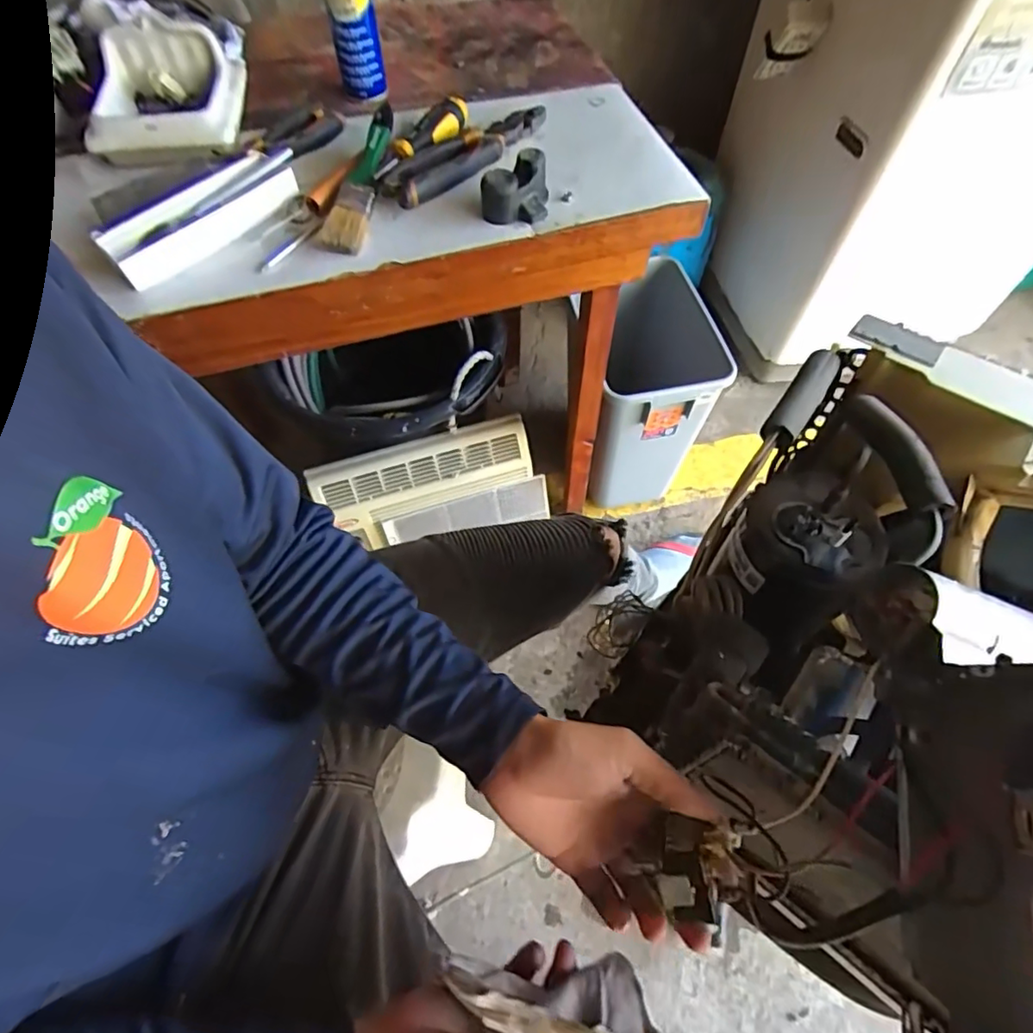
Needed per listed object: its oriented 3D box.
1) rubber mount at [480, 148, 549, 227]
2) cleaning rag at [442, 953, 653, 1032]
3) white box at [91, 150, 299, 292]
[{"bbox_3d":[-0.002,-0.324,0.549,0.065,0.045,0.047,-1,62,1],"label":"rubber mount"},{"bbox_3d":[0.030,0.311,0.343,0.145,0.065,0.068,29,62,-11],"label":"cleaning rag"},{"bbox_3d":[-0.310,-0.294,0.544,0.082,0.022,0.186,35,68,17],"label":"white box"}]

